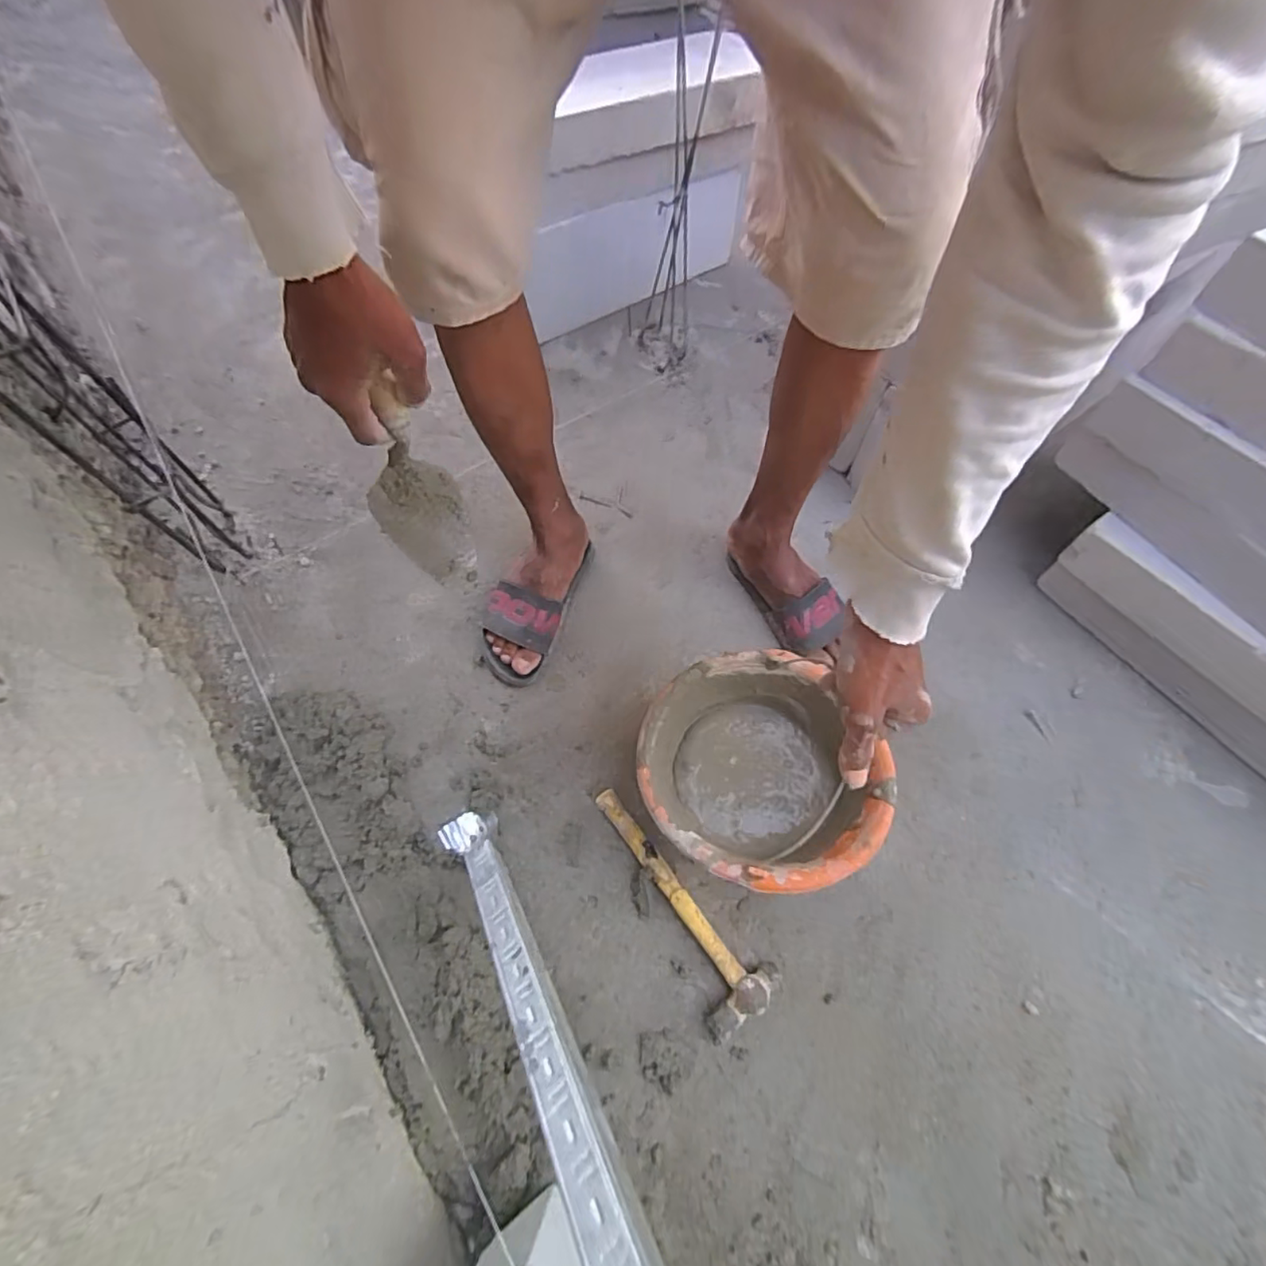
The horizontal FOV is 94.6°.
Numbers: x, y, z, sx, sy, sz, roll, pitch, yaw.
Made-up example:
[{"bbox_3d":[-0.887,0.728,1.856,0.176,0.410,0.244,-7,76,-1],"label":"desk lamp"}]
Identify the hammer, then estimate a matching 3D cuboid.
[{"bbox_3d":[0.051,0.311,0.693,0.090,0.029,0.287,-29,66,-15],"label":"hammer"}]

